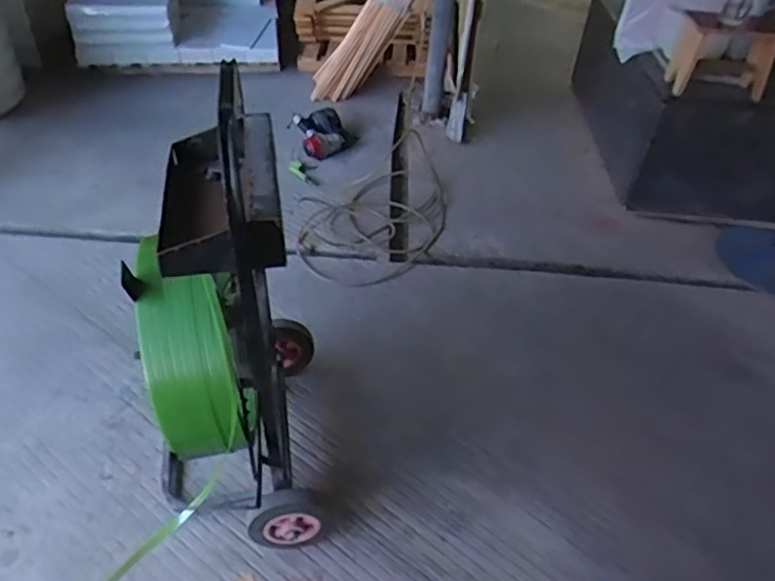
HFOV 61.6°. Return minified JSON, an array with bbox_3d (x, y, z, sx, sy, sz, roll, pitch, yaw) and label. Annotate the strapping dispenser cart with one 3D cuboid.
[{"bbox_3d":[-0.336,0.061,1.395,0.331,0.964,0.582,-5,43,-11],"label":"strapping dispenser cart"}]

